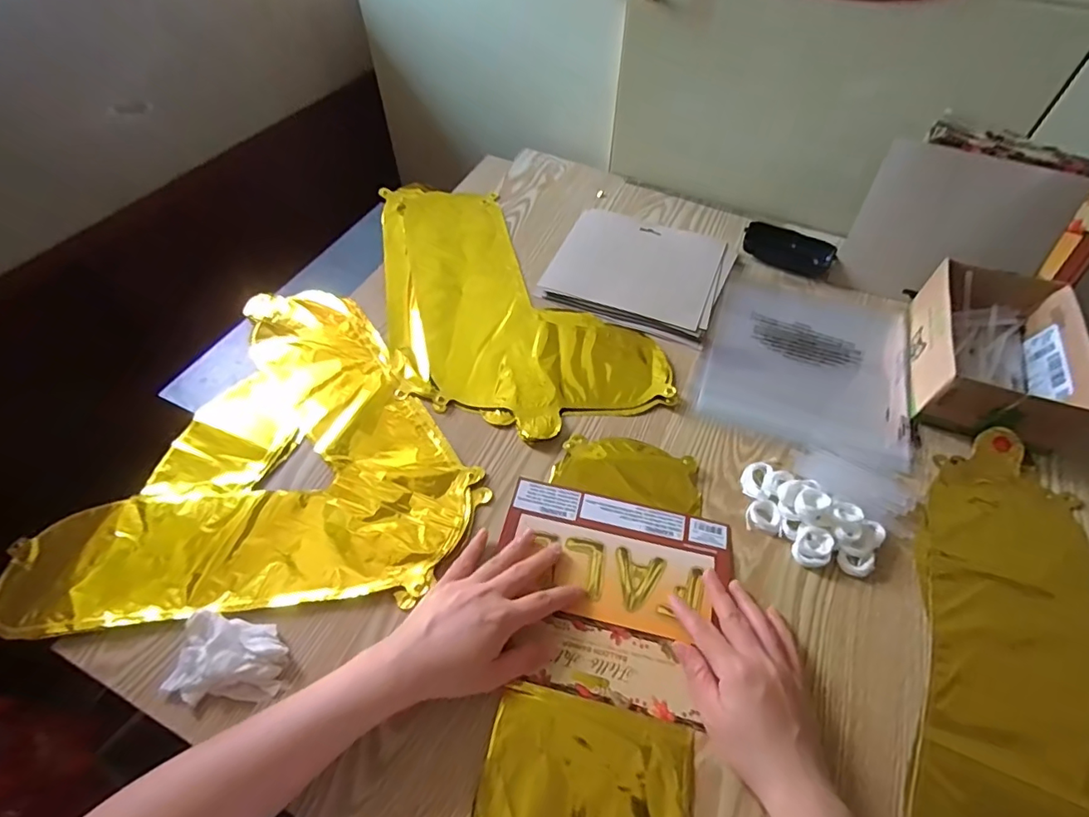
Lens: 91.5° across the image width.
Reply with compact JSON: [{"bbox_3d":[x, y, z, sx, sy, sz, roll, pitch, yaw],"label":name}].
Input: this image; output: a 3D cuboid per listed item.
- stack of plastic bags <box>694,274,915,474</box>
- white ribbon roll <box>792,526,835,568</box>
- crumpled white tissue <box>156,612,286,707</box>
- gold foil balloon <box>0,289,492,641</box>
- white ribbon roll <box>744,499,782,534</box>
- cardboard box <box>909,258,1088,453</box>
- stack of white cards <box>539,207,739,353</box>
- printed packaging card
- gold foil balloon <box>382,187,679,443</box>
[{"bbox_3d":[0.289,-0.058,0.587,0.206,0.014,0.241,18,55,11],"label":"stack of plastic bags"},{"bbox_3d":[0.222,0.115,0.441,0.028,0.014,0.031,19,55,12],"label":"white ribbon roll"},{"bbox_3d":[-0.227,0.179,0.380,0.074,0.024,0.054,7,54,4],"label":"crumpled white tissue"},{"bbox_3d":[-0.257,0.016,0.517,0.364,0.019,0.357,-4,54,-4],"label":"gold foil balloon"},{"bbox_3d":[0.190,0.093,0.461,0.027,0.008,0.028,1,54,-1],"label":"white ribbon roll"},{"bbox_3d":[0.467,-0.059,0.554,0.133,0.070,0.191,17,55,11],"label":"cardboard box"},{"bbox_3d":[0.114,-0.171,0.647,0.202,0.010,0.188,21,56,13],"label":"stack of white cards"},{"bbox_3d":[0.051,0.146,0.432,0.188,0.007,0.164,13,54,8],"label":"printed packaging card"},{"bbox_3d":[-0.062,-0.136,0.620,0.250,0.013,0.413,-20,57,-16],"label":"gold foil balloon"}]

